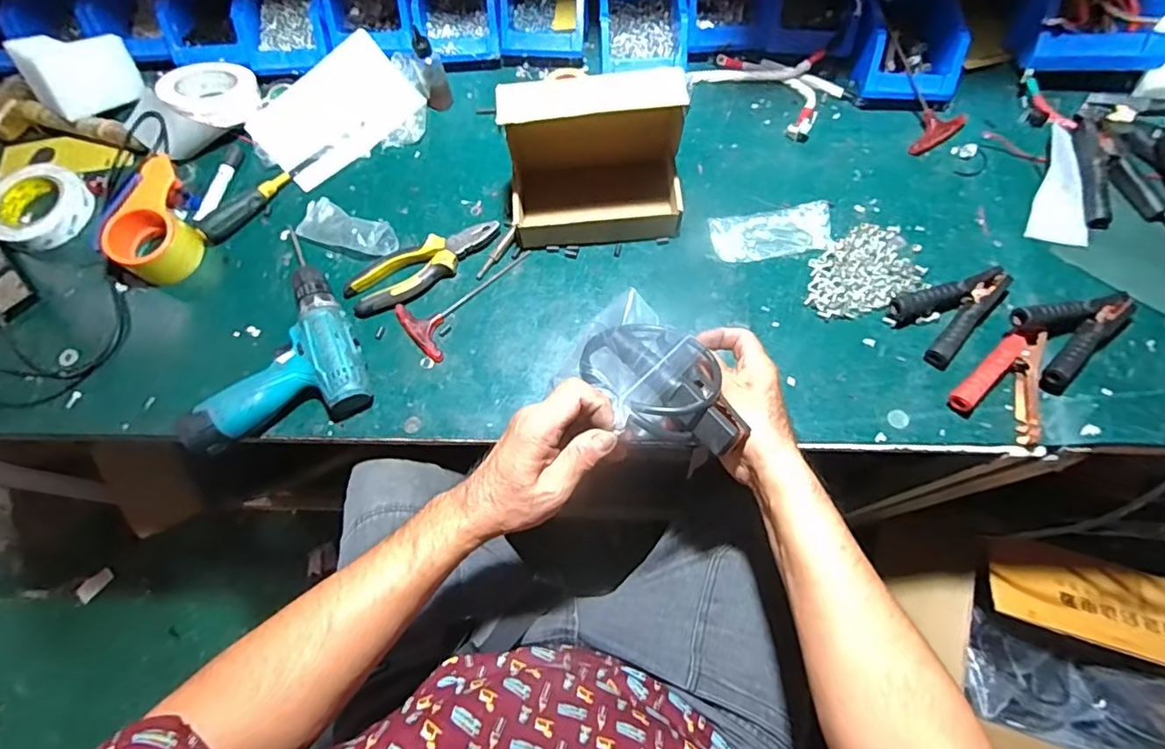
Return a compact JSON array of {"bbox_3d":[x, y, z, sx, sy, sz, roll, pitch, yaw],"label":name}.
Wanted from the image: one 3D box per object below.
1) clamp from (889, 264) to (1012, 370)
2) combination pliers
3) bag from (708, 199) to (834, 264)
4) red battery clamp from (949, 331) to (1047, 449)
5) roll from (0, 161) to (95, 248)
[{"bbox_3d":[0.424,-0.074,0.625,0.131,0.028,0.085,-28,71,-8],"label":"clamp"},{"bbox_3d":[-0.199,-0.140,0.692,0.195,0.026,0.069,-38,73,-11],"label":"combination pliers"},{"bbox_3d":[0.231,-0.173,0.681,0.142,0.021,0.061,-6,70,0],"label":"bag"},{"bbox_3d":[0.460,0.006,0.598,0.093,0.030,0.119,30,74,12],"label":"red battery clamp"},{"bbox_3d":[-0.718,-0.224,0.735,0.138,0.028,0.118,36,75,14],"label":"roll"}]

